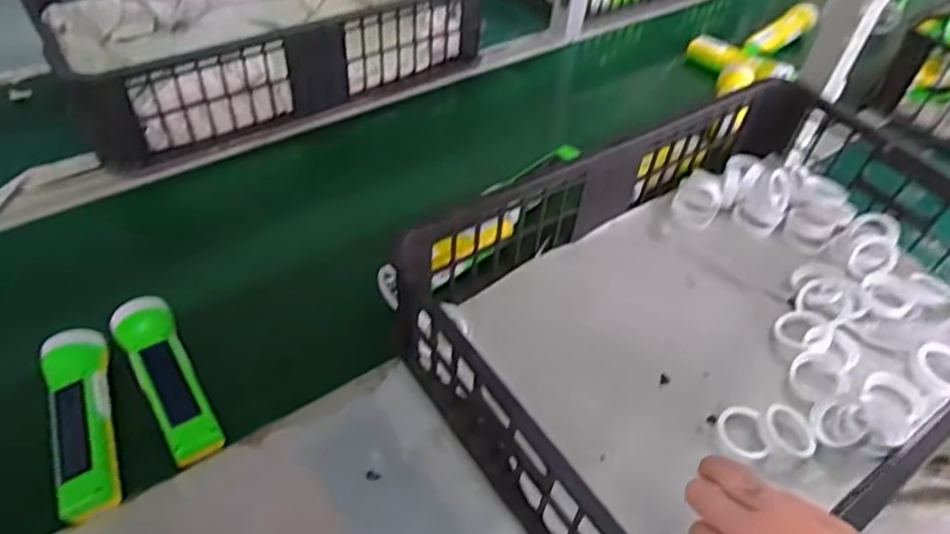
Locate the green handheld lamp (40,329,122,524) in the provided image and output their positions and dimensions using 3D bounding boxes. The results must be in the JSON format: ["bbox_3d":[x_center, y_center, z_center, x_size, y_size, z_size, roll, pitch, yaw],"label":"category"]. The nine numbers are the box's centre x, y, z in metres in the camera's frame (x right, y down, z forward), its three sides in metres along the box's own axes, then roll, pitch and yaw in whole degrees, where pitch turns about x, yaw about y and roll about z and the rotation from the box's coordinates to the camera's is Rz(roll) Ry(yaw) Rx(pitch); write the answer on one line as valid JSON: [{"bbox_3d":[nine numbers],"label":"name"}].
[{"bbox_3d":[-0.333,0.125,0.551,0.047,0.053,0.165,-15,51,-18],"label":"green handheld lamp"}]

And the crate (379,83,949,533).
[{"bbox_3d":[0.254,0.031,0.656,0.594,0.136,0.377,-25,54,-25],"label":"crate"}]

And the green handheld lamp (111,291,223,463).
[{"bbox_3d":[-0.285,0.100,0.594,0.054,0.057,0.166,-23,54,-24],"label":"green handheld lamp"}]

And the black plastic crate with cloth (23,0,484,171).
[{"bbox_3d":[-0.314,-0.374,0.968,0.564,0.131,0.373,-26,55,-26],"label":"black plastic crate with cloth"}]

